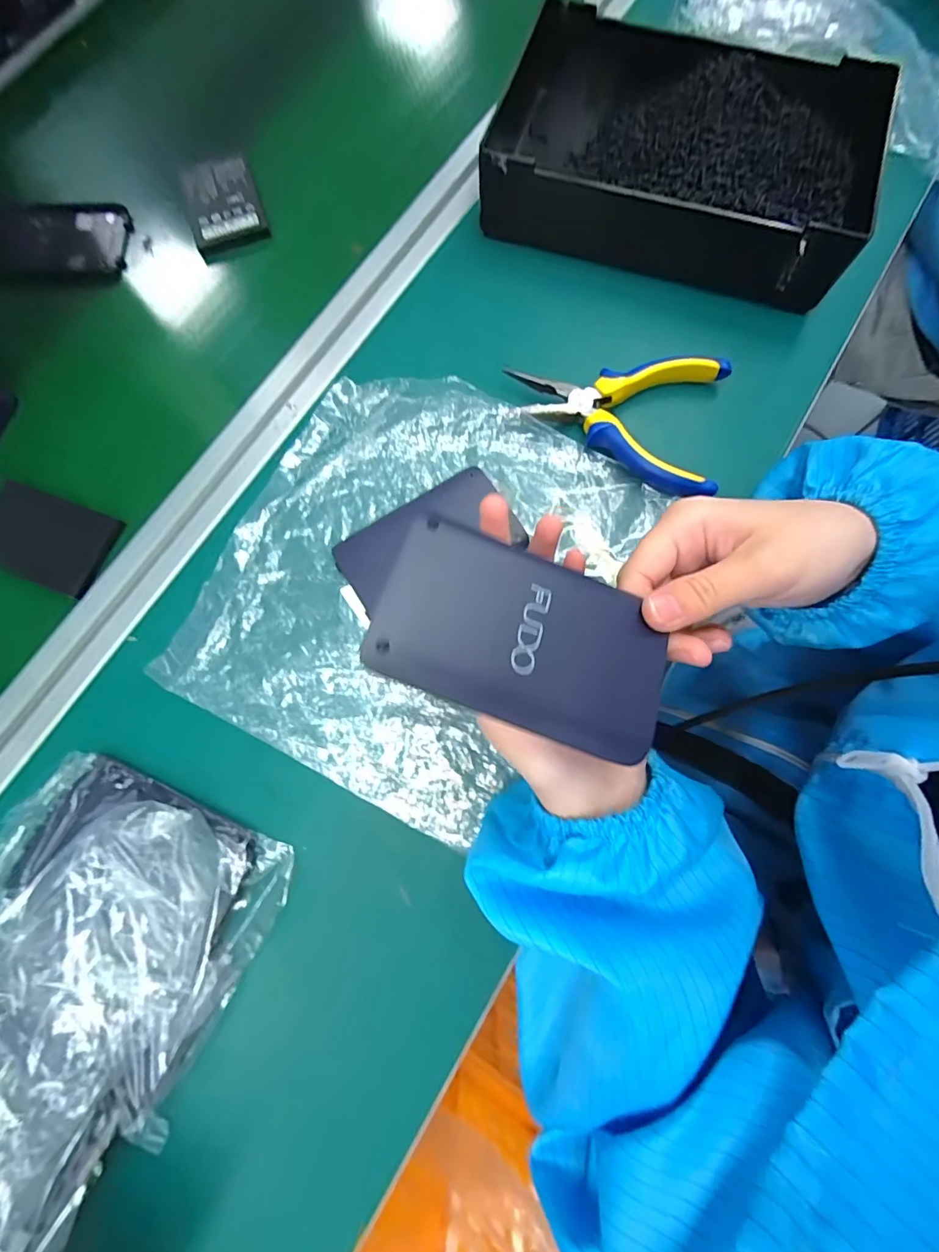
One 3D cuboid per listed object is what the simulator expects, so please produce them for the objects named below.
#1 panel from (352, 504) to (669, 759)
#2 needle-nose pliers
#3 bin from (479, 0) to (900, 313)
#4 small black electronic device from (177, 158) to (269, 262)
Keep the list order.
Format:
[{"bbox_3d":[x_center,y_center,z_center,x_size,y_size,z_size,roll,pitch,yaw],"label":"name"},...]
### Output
[{"bbox_3d":[0.022,0.003,0.185,0.113,0.008,0.069,21,70,-3],"label":"panel"},{"bbox_3d":[0.096,-0.140,0.320,0.137,0.021,0.094,10,77,3],"label":"needle-nose pliers"},{"bbox_3d":[0.152,-0.341,0.353,0.266,0.058,0.163,19,77,5],"label":"bin"},{"bbox_3d":[-0.201,-0.342,0.390,0.058,0.014,0.084,-20,77,-4],"label":"small black electronic device"}]

